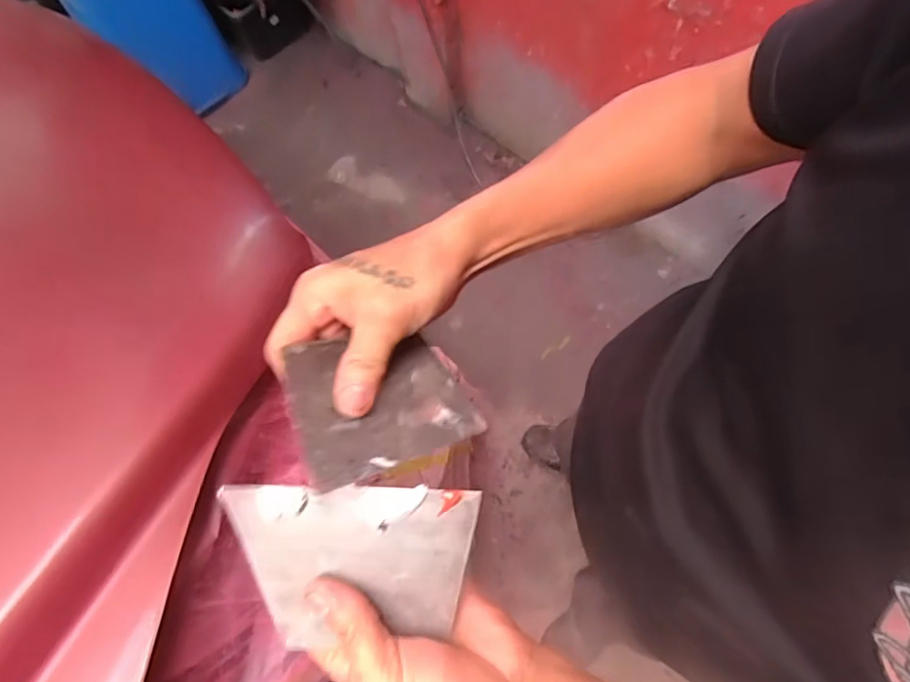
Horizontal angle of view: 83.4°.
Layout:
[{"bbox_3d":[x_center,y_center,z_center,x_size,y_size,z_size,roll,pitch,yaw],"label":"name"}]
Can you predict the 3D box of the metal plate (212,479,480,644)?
[{"bbox_3d":[-0.052,0.116,0.268,0.128,0.006,0.088,-2,106,7],"label":"metal plate"}]

